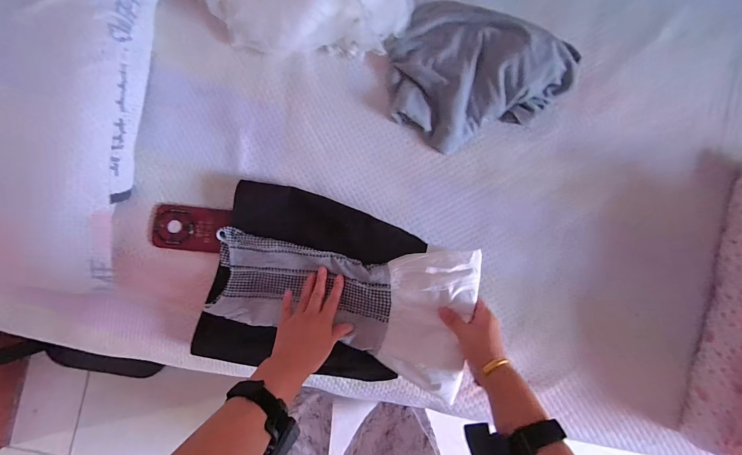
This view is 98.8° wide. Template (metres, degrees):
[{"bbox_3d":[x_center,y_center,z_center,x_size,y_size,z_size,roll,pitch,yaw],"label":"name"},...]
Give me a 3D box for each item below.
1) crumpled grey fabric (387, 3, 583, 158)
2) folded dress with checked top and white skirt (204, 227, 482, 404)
[{"bbox_3d":[0.183,-0.255,0.570,0.314,0.082,0.235,26,90,-2],"label":"crumpled grey fabric"},{"bbox_3d":[-0.066,0.121,0.540,0.454,0.034,0.210,8,91,11],"label":"folded dress with checked top and white skirt"}]

